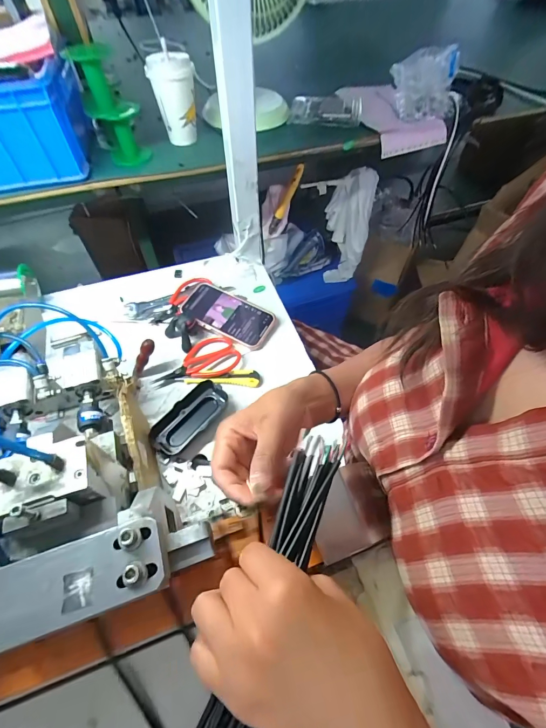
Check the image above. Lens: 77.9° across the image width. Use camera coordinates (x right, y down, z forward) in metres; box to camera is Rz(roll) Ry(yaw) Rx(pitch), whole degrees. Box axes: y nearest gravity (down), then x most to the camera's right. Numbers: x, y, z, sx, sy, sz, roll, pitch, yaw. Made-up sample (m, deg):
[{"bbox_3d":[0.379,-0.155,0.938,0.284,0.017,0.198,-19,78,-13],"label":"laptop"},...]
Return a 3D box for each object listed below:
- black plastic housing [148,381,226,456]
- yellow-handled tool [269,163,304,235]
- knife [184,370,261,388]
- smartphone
[{"bbox_3d":[-0.112,0.072,0.456,0.046,0.023,0.109,35,63,21],"label":"black plastic housing"},{"bbox_3d":[0.032,-0.410,0.850,0.024,0.195,0.024,17,54,-16],"label":"yellow-handled tool"},{"bbox_3d":[-0.075,0.020,0.501,0.111,0.009,0.026,0,56,0],"label":"knife"},{"bbox_3d":[-0.073,-0.082,0.562,0.153,0.010,0.078,26,66,12],"label":"smartphone"}]

